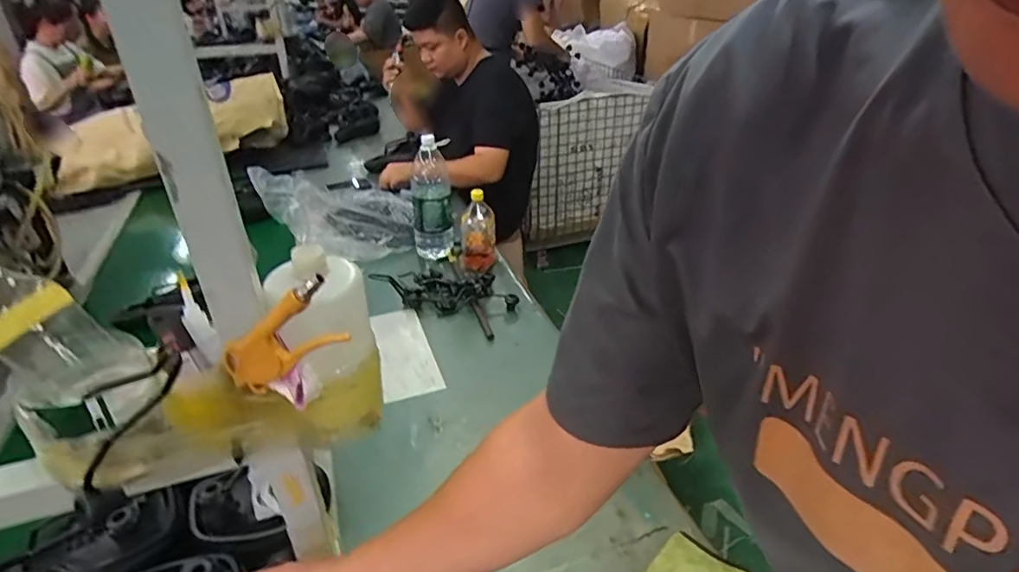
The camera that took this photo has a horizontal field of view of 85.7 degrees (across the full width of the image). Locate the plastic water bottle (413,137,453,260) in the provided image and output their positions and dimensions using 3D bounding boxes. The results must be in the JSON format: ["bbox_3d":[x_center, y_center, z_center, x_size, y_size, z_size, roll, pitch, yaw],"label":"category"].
[{"bbox_3d":[-0.200,-0.226,1.434,0.109,0.297,0.113,-8,30,-11],"label":"plastic water bottle"}]

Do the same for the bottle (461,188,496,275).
[{"bbox_3d":[-0.083,-0.135,1.395,0.102,0.189,0.108,-3,30,-2],"label":"bottle"}]

